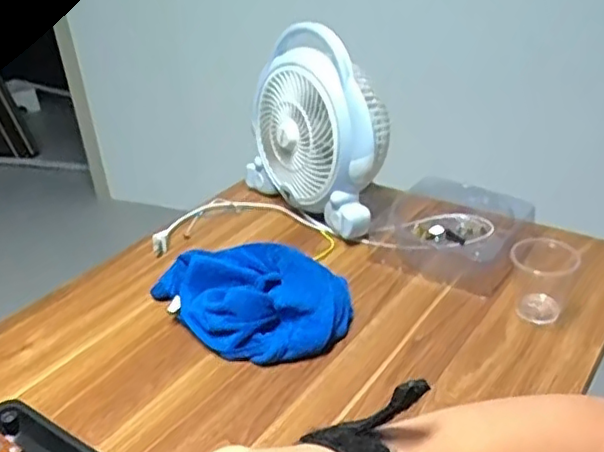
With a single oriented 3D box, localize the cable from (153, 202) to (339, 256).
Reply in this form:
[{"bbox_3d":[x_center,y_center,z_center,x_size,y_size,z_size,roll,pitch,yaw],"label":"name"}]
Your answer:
[{"bbox_3d":[-0.088,-0.010,0.925,0.250,0.015,0.145,-7,29,-6],"label":"cable"}]

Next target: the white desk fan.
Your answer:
[{"bbox_3d":[0.020,-0.138,0.896,0.117,0.245,0.260,-26,36,-34],"label":"white desk fan"}]

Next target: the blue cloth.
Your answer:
[{"bbox_3d":[-0.066,0.074,0.724,0.144,0.059,0.248,-26,36,-34],"label":"blue cloth"}]

